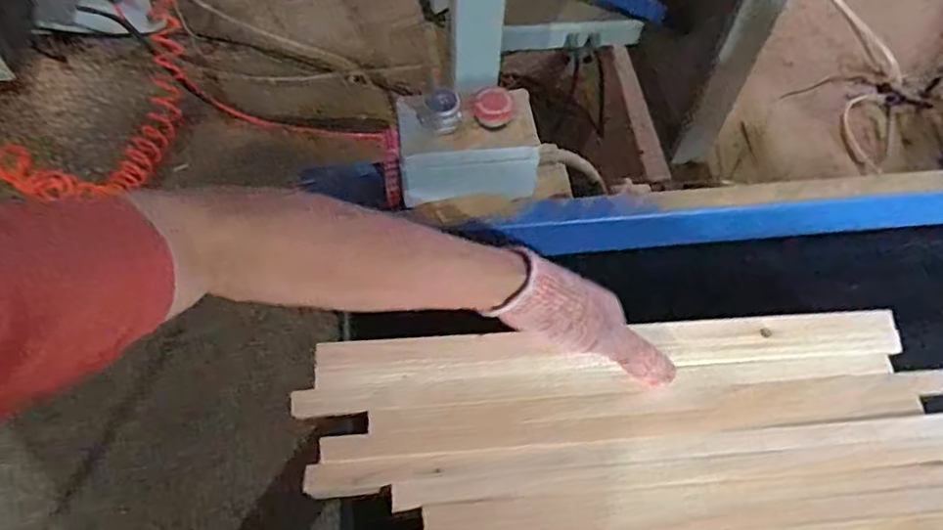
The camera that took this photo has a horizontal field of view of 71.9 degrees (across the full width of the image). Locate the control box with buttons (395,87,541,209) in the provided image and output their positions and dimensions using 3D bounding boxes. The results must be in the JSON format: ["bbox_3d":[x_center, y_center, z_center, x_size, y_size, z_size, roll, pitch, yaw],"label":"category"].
[{"bbox_3d":[-0.003,-0.108,0.600,0.127,0.094,0.065,-7,59,-7],"label":"control box with buttons"}]

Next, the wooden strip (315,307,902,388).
[{"bbox_3d":[0.121,0.069,0.531,0.478,0.014,0.042,-3,58,-7],"label":"wooden strip"}]

